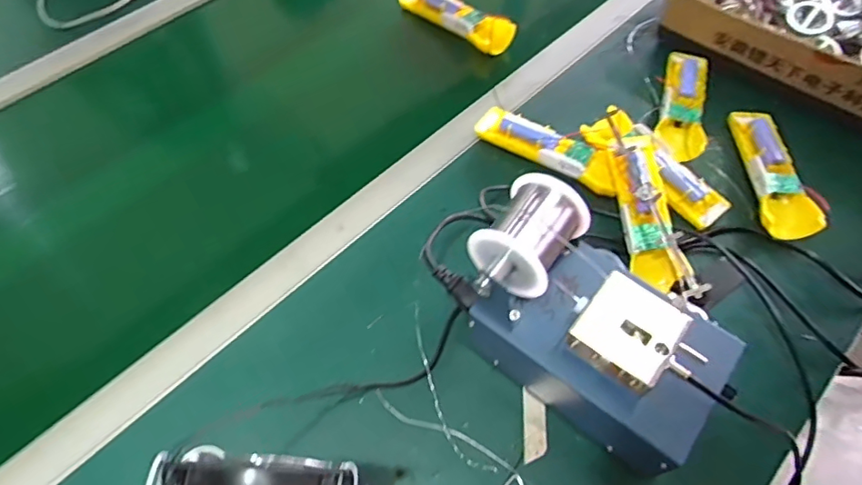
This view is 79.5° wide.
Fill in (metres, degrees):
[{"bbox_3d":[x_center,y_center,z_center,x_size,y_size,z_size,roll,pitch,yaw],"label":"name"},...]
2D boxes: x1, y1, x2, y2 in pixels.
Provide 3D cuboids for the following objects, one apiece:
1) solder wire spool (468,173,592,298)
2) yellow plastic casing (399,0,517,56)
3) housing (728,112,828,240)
[{"bbox_3d":[0.073,-0.005,0.392,0.064,0.052,0.076,33,64,18],"label":"solder wire spool"},{"bbox_3d":[0.032,-0.303,0.691,0.166,0.025,0.053,34,64,18],"label":"yellow plastic casing"},{"bbox_3d":[0.361,-0.075,0.547,0.053,0.031,0.166,7,59,4],"label":"housing"}]

